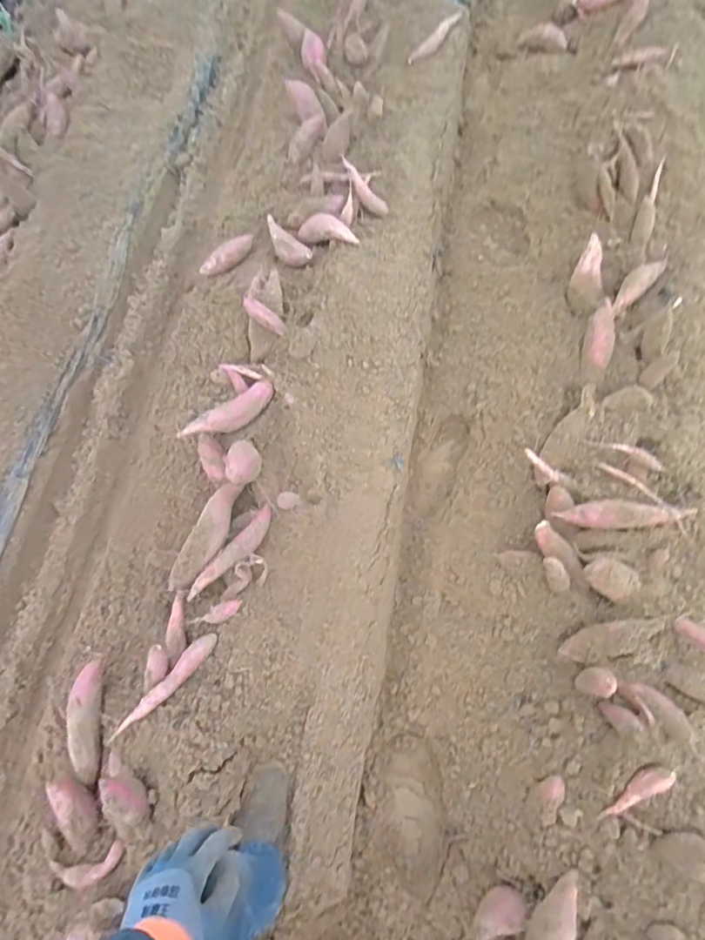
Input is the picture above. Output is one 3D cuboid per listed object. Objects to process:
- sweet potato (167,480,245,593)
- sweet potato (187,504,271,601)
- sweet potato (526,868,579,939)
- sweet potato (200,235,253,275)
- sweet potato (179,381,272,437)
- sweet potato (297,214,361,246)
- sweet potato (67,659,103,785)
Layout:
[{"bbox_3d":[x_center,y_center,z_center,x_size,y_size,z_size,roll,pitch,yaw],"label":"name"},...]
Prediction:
[{"bbox_3d":[-0.332,0.153,1.246,0.091,0.095,0.281,17,71,11],"label":"sweet potato"},{"bbox_3d":[-0.265,0.195,1.214,0.061,0.050,0.268,31,72,17],"label":"sweet potato"},{"bbox_3d":[0.337,0.760,0.890,0.070,0.071,0.209,45,41,19],"label":"sweet potato"},{"bbox_3d":[-0.375,-0.654,1.628,0.071,0.048,0.192,37,74,15],"label":"sweet potato"},{"bbox_3d":[-0.307,-0.145,1.343,0.271,0.054,0.074,-34,69,-28],"label":"sweet potato"},{"bbox_3d":[-0.073,-0.691,1.548,0.189,0.078,0.058,13,67,10],"label":"sweet potato"},{"bbox_3d":[-0.558,0.528,1.114,0.062,0.062,0.241,-5,79,-1],"label":"sweet potato"}]

